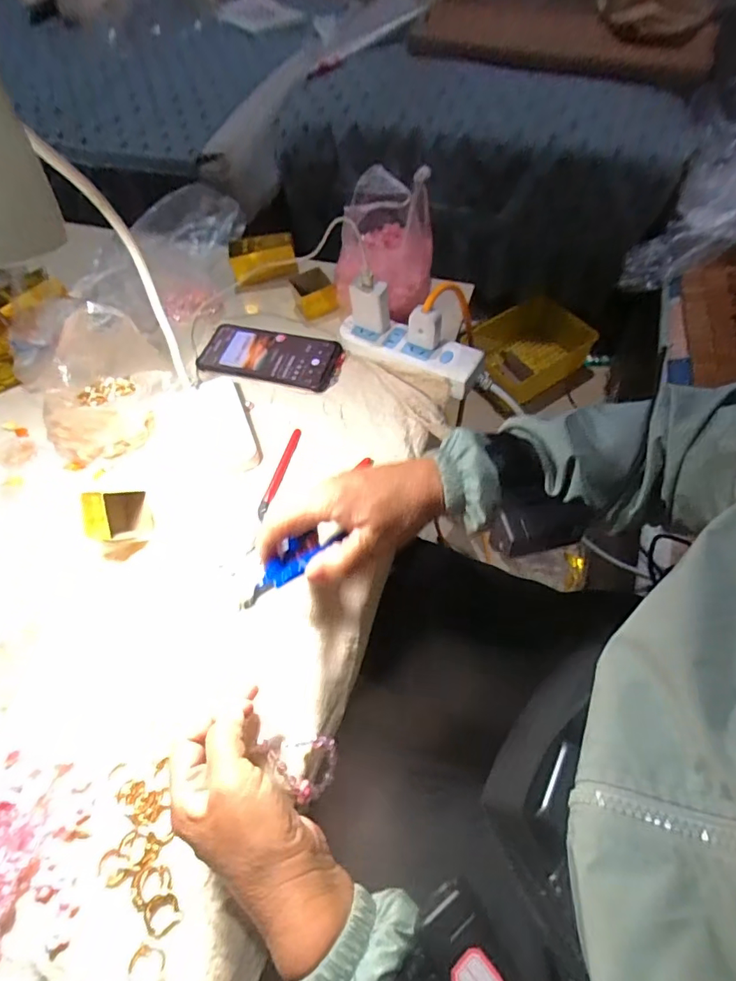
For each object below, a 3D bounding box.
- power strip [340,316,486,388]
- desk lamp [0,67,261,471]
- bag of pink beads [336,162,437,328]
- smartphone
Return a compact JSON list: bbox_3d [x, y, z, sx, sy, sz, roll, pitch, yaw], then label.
[{"bbox_3d":[0.048,-0.160,0.547,0.167,0.028,0.049,26,66,14],"label":"power strip"},{"bbox_3d":[-0.174,-0.113,0.344,0.108,0.343,0.169,-23,60,-8],"label":"desk lamp"},{"bbox_3d":[0.013,-0.274,0.538,0.095,0.159,0.105,-28,61,-11],"label":"bag of pink beads"},{"bbox_3d":[-0.115,-0.162,0.571,0.169,0.008,0.081,13,63,8],"label":"smartphone"}]

